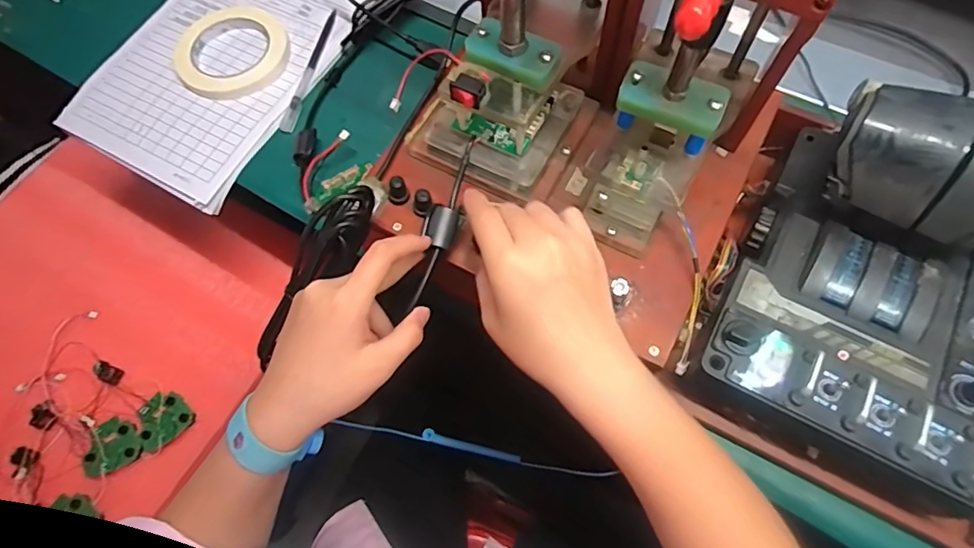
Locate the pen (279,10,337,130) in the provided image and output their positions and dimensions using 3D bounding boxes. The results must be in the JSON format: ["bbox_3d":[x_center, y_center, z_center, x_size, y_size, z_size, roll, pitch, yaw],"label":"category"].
[{"bbox_3d":[-0.180,-0.210,0.550,0.013,0.012,0.151,12,68,7],"label":"pen"}]

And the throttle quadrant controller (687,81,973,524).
[{"bbox_3d":[0.278,0.012,0.349,0.208,0.138,0.227,28,71,13],"label":"throttle quadrant controller"}]

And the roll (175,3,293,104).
[{"bbox_3d":[-0.263,-0.230,0.549,0.112,0.013,0.112,-1,67,2],"label":"roll"}]

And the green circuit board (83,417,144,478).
[{"bbox_3d":[-0.384,0.175,0.545,0.054,0.007,0.049,-23,72,-18],"label":"green circuit board"}]

